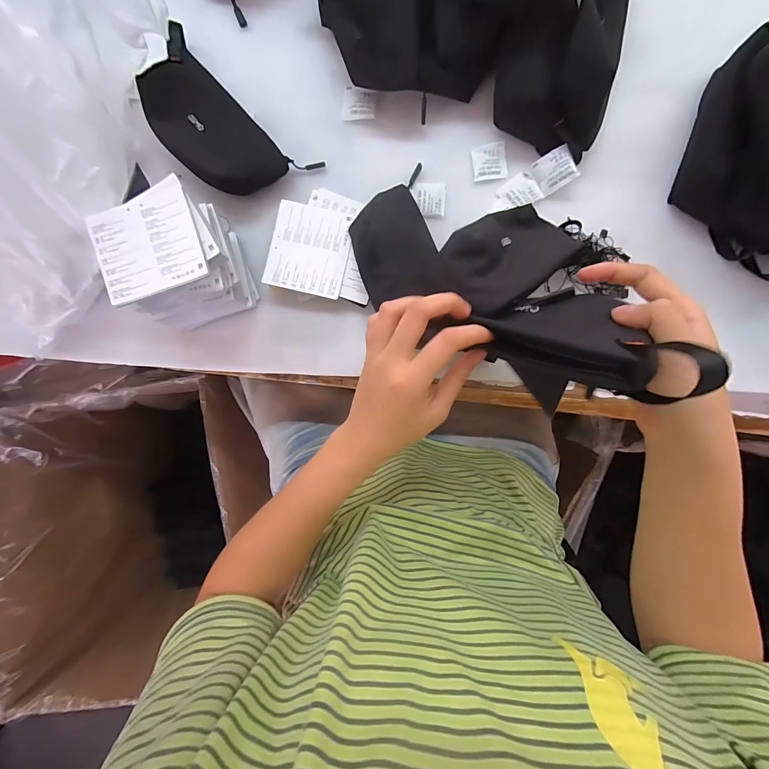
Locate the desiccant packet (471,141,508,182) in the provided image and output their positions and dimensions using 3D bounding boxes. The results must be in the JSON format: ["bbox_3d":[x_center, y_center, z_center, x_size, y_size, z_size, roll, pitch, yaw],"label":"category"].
[{"bbox_3d":[0.122,-0.258,0.394,0.039,0.004,0.039,-8,91,4],"label":"desiccant packet"}]

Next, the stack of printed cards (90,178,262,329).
[{"bbox_3d":[-0.218,-0.131,0.373,0.109,0.103,0.112,-17,90,4],"label":"stack of printed cards"}]

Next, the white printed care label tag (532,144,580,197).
[{"bbox_3d":[0.191,-0.240,0.383,0.039,0.004,0.041,-23,87,36],"label":"white printed care label tag"}]

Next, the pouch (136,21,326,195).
[{"bbox_3d":[-0.196,-0.300,0.399,0.217,0.040,0.114,40,94,3],"label":"pouch"}]

